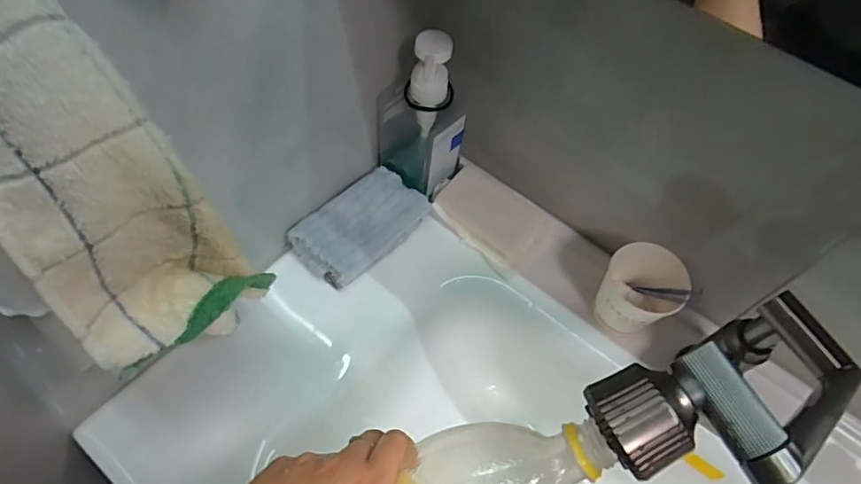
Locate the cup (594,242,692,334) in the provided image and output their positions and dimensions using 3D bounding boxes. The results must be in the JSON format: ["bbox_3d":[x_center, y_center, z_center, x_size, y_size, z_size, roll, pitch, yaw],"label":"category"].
[{"bbox_3d":[0.198,0.049,0.512,0.068,0.090,0.065,2,58,-3],"label":"cup"}]

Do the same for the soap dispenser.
[{"bbox_3d":[-0.012,-0.129,0.534,0.080,0.169,0.055,34,62,16],"label":"soap dispenser"}]

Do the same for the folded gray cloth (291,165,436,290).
[{"bbox_3d":[-0.074,-0.018,0.565,0.084,0.030,0.137,37,63,17],"label":"folded gray cloth"}]

